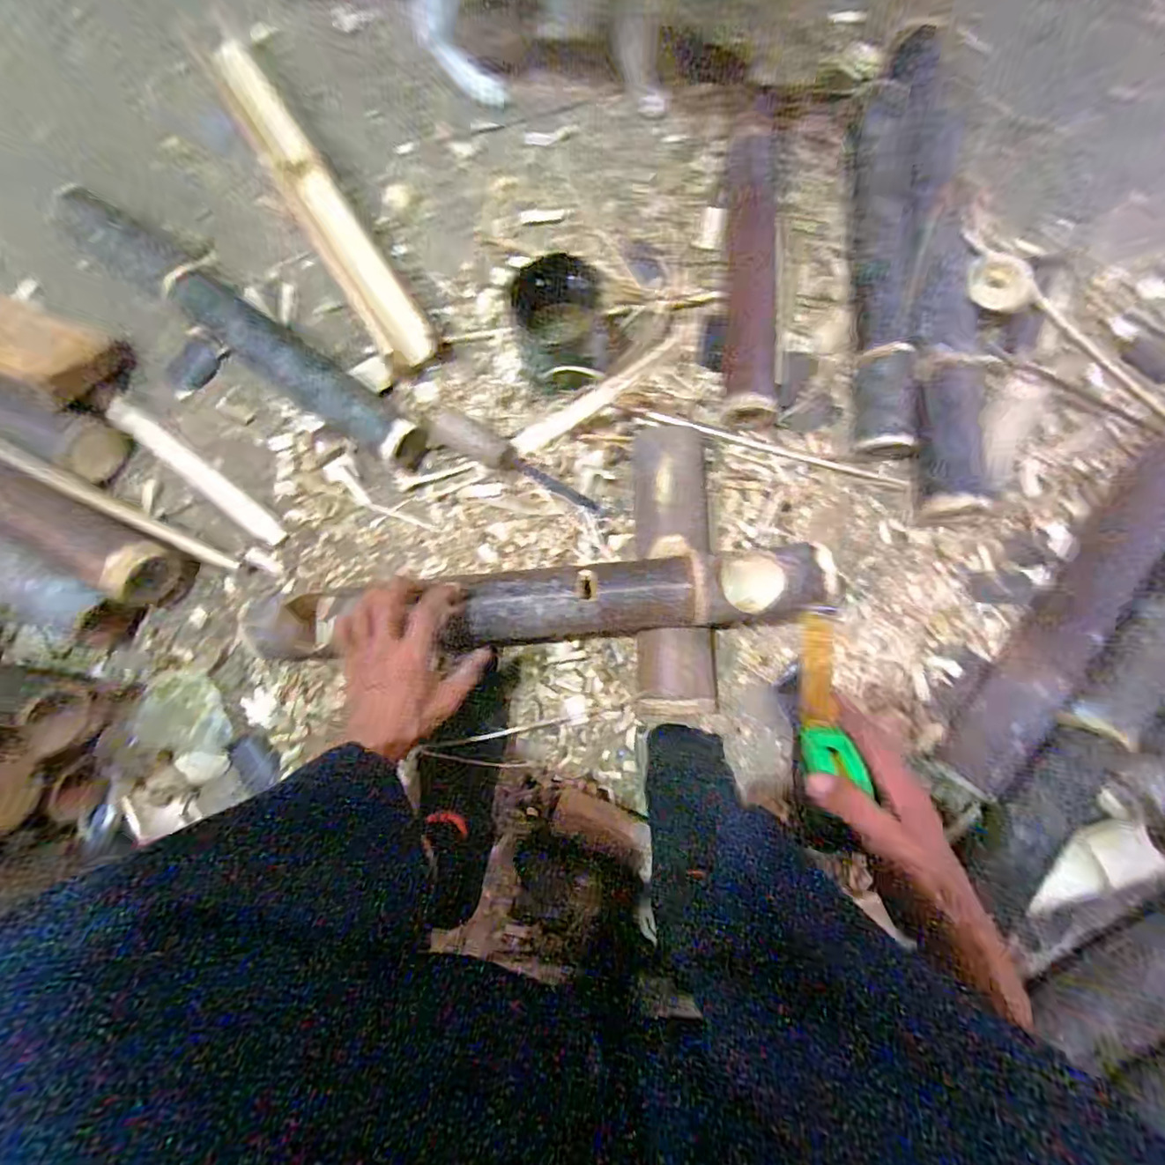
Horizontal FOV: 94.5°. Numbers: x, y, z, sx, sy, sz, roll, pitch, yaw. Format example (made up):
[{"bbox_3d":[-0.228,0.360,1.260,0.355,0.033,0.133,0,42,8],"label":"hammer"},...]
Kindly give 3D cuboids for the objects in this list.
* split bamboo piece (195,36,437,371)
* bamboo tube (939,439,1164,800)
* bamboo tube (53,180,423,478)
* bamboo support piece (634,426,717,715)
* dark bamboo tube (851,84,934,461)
[{"bbox_3d":[-0.325,-0.464,0.643,0.066,0.038,0.491,-33,85,-2],"label":"split bamboo piece"},{"bbox_3d":[0.538,0.023,0.584,0.062,0.063,0.467,37,86,4],"label":"bamboo tube"},{"bbox_3d":[-0.398,-0.301,0.625,0.509,0.053,0.067,35,86,4],"label":"bamboo tube"},{"bbox_3d":[0.103,-0.011,0.594,0.095,0.060,0.315,-1,84,1],"label":"bamboo support piece"},{"bbox_3d":[0.347,-0.359,0.622,0.066,0.059,0.420,2,84,1],"label":"dark bamboo tube"}]

